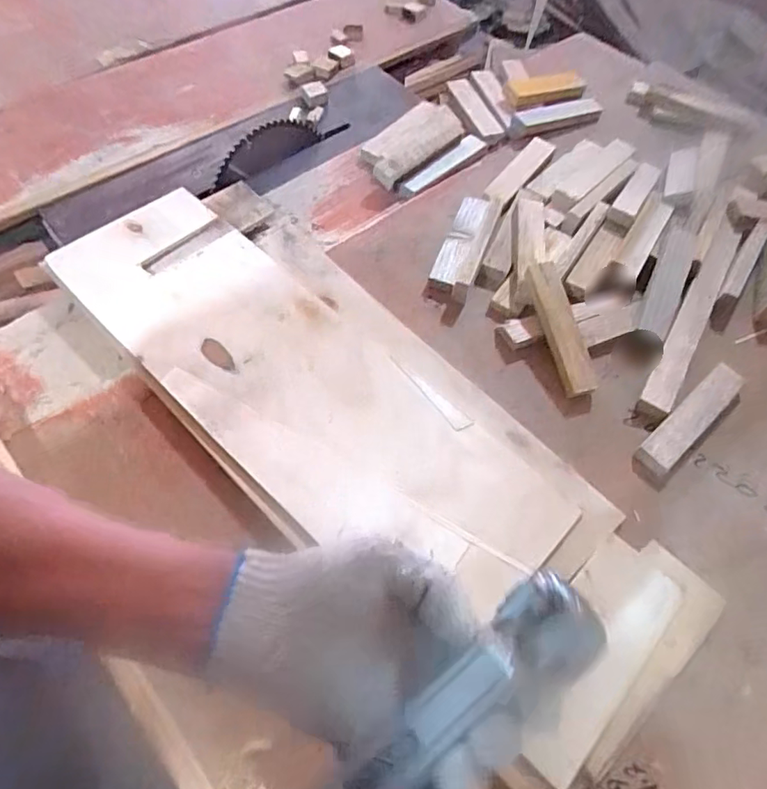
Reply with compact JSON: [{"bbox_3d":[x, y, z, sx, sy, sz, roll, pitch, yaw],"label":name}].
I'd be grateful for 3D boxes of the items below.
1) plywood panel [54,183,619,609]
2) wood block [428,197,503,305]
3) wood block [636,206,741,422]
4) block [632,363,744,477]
[{"bbox_3d":[-0.085,-0.023,0.584,0.251,0.015,0.639,-39,69,-22],"label":"plywood panel"},{"bbox_3d":[0.105,-0.191,0.682,0.054,0.034,0.156,20,61,8],"label":"wood block"},{"bbox_3d":[0.364,-0.098,0.635,0.036,0.024,0.318,30,63,13],"label":"wood block"},{"bbox_3d":[0.323,0.023,0.568,0.165,0.016,0.033,-37,68,-21],"label":"block"}]

